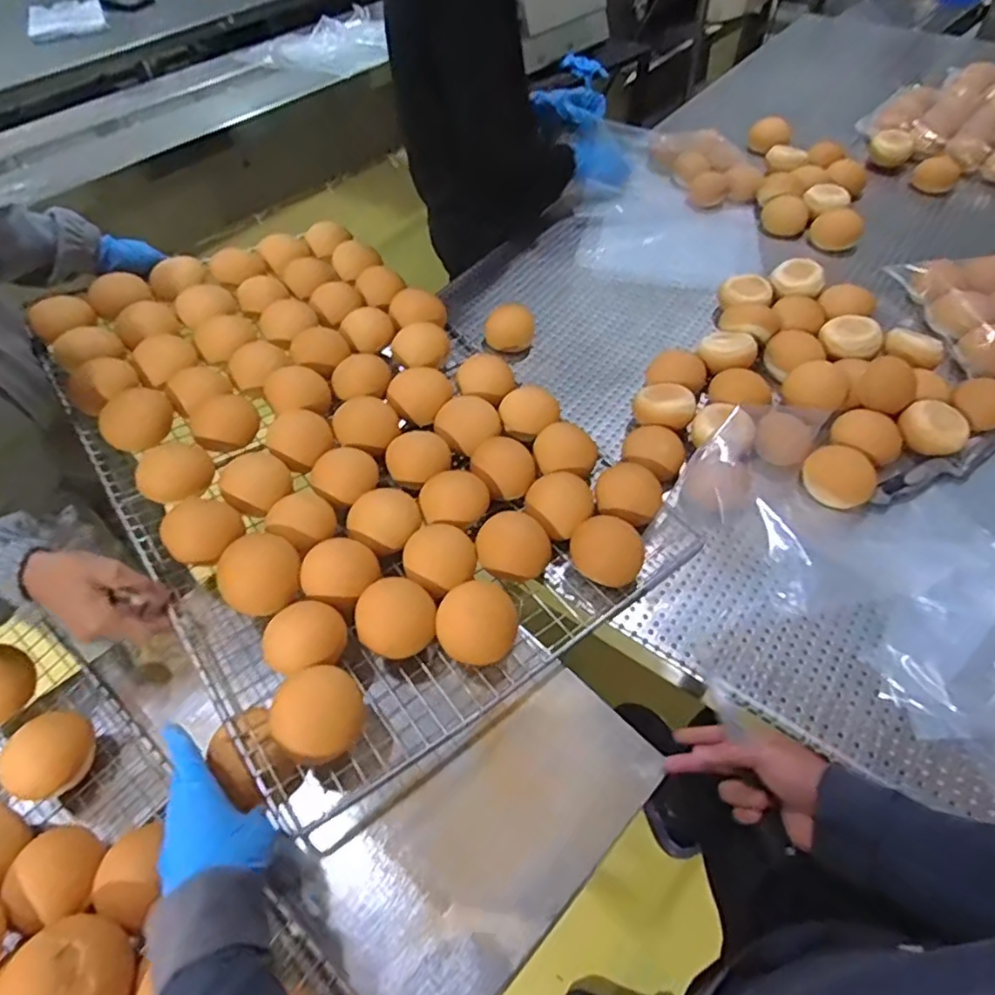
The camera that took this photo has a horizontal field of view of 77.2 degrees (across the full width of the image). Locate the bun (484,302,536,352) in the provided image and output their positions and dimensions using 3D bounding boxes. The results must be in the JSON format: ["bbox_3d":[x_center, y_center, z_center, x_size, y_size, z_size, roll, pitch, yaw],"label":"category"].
[{"bbox_3d":[0.024,-0.262,0.970,0.067,0.052,0.073,-29,57,-20],"label":"bun"}]

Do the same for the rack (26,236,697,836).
[{"bbox_3d":[-0.209,-0.088,0.797,0.501,0.108,0.788,-32,57,-22],"label":"rack"}]

